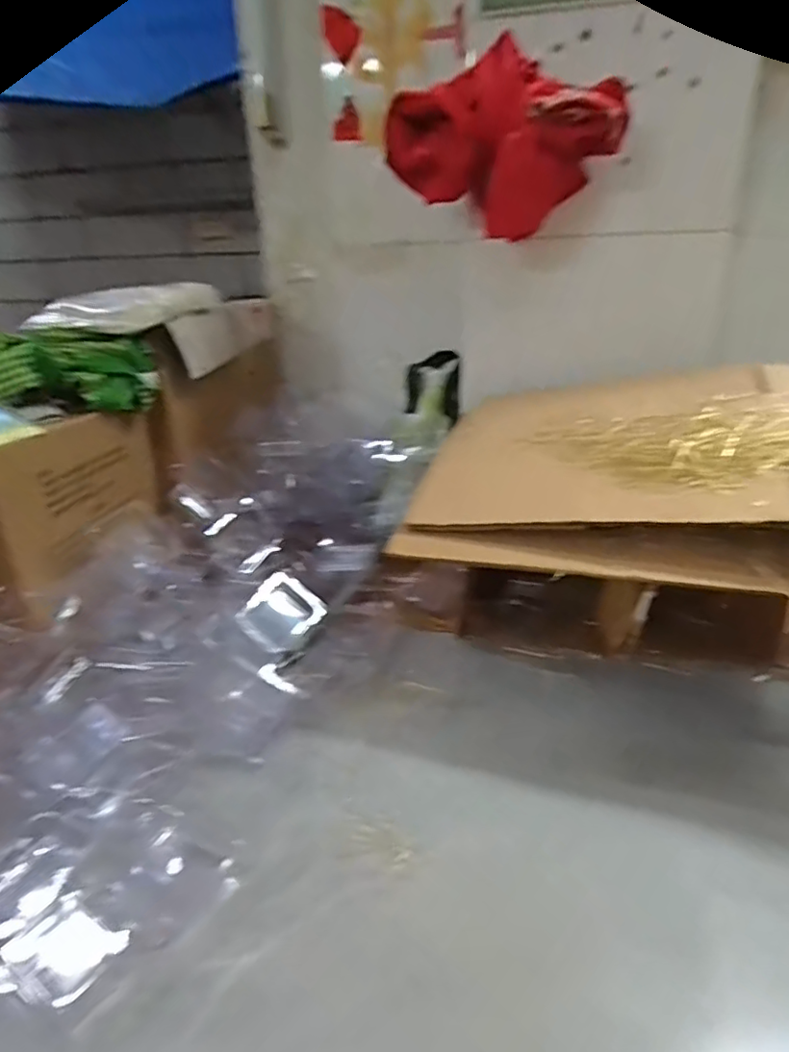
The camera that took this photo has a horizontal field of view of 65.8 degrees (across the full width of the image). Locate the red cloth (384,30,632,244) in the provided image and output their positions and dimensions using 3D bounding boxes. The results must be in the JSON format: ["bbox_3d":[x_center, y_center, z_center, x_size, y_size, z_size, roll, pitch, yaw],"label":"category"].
[{"bbox_3d":[0.126,-0.441,0.716,0.263,0.168,0.095,12,27,29],"label":"red cloth"}]

